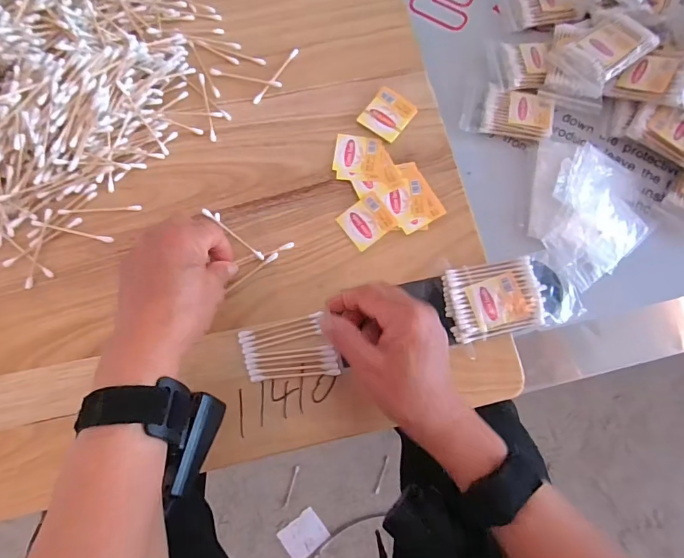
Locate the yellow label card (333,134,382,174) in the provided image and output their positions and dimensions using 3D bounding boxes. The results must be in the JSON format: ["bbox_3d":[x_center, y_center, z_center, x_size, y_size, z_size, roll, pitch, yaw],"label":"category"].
[{"bbox_3d":[0.015,-0.117,0.404,0.043,0.004,0.036,8,77,0],"label":"yellow label card"}]

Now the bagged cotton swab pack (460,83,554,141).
[{"bbox_3d":[0.179,-0.178,0.464,0.091,0.014,0.054,13,77,4],"label":"bagged cotton swab pack"}]

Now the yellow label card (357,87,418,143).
[{"bbox_3d":[0.044,-0.156,0.410,0.042,0.005,0.045,36,89,6],"label":"yellow label card"}]

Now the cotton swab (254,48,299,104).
[{"bbox_3d":[-0.064,-0.199,0.421,0.007,0.004,0.072,33,79,6],"label":"cotton swab"}]

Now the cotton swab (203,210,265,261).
[{"bbox_3d":[-0.096,-0.039,0.379,0.070,0.008,0.005,39,79,8],"label":"cotton swab"}]

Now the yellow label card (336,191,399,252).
[{"bbox_3d":[0.023,-0.052,0.387,0.043,0.004,0.039,-37,83,-4],"label":"yellow label card"}]

